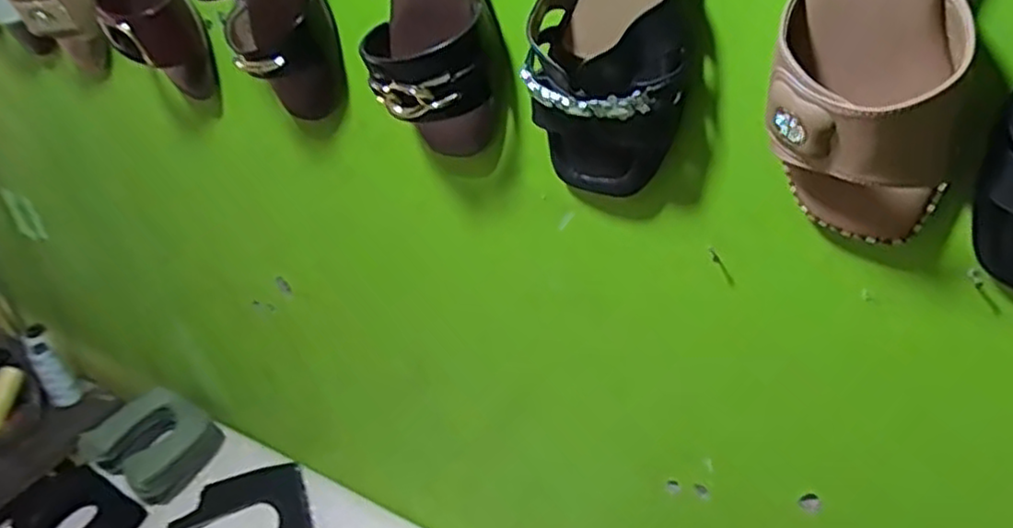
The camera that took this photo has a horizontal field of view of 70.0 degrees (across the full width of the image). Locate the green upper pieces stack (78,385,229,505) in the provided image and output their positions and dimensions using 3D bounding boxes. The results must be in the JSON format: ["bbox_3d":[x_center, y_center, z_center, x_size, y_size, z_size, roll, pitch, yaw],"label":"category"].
[{"bbox_3d":[-0.501,0.256,1.031,0.159,0.068,0.142,18,40,28],"label":"green upper pieces stack"}]

